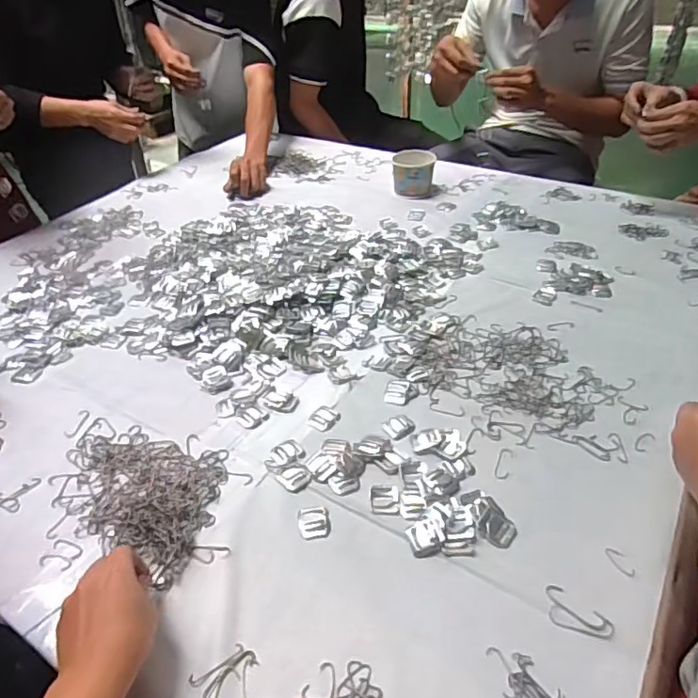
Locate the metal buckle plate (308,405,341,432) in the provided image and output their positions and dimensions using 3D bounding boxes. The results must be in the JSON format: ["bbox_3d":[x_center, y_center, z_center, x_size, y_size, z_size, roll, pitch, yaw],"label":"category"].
[{"bbox_3d":[-0.031,0.084,0.689,0.035,0.004,0.038,22,43,28],"label":"metal buckle plate"}]

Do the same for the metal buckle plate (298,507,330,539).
[{"bbox_3d":[-0.036,0.174,0.571,0.030,0.004,0.035,-7,37,-7],"label":"metal buckle plate"}]

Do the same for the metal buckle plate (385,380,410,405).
[{"bbox_3d":[0.061,0.053,0.717,0.027,0.004,0.044,8,38,12],"label":"metal buckle plate"}]

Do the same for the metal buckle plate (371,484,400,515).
[{"bbox_3d":[0.037,0.156,0.586,0.029,0.004,0.034,-1,37,2],"label":"metal buckle plate"}]

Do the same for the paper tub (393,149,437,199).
[{"bbox_3d":[0.138,-0.377,1.215,0.091,0.078,0.088,5,38,8],"label":"paper tub"}]

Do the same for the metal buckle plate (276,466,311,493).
[{"bbox_3d":[-0.058,0.140,0.615,0.033,0.004,0.034,-25,43,-28],"label":"metal buckle plate"}]

